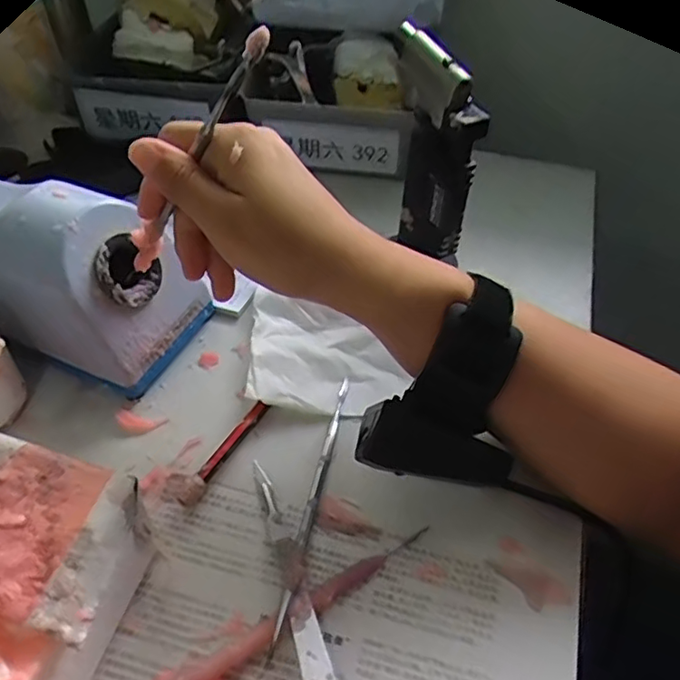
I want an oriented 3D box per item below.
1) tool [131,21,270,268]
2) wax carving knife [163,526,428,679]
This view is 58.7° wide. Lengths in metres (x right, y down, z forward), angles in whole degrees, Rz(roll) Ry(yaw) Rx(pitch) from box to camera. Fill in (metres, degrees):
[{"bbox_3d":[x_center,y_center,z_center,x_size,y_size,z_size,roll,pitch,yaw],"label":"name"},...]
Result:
[{"bbox_3d":[-0.071,-0.078,0.278,0.015,0.158,0.007,38,49,-12],"label":"tool"},{"bbox_3d":[-0.030,0.125,0.263,0.168,0.014,0.012,-26,52,-23],"label":"wax carving knife"}]

